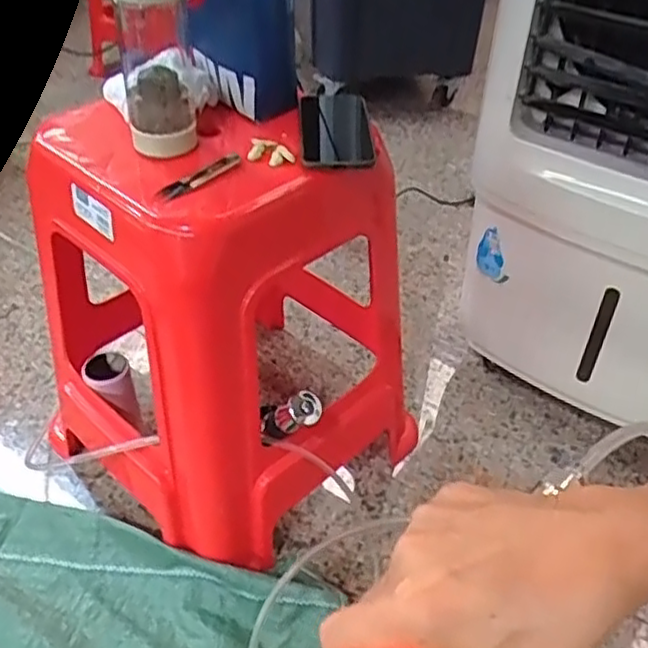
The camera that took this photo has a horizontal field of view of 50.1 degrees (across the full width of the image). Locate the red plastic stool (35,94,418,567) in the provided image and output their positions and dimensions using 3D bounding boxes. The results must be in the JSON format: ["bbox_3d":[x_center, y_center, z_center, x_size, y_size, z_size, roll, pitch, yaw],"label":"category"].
[{"bbox_3d":[-0.111,-0.005,0.887,0.413,0.497,0.380,-29,50,-31],"label":"red plastic stool"}]

